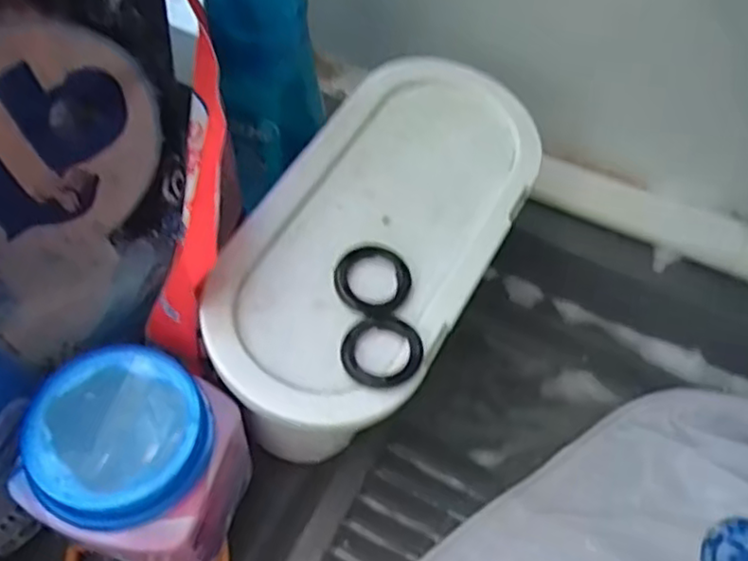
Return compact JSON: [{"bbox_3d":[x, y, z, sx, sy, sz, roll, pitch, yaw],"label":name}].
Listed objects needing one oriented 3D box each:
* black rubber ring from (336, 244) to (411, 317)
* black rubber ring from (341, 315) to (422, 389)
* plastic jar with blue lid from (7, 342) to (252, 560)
[{"bbox_3d":[0.000,-0.001,0.311,0.032,0.005,0.034,1,59,-2],"label":"black rubber ring"},{"bbox_3d":[0.003,0.029,0.294,0.033,0.004,0.033,1,59,-2],"label":"black rubber ring"},{"bbox_3d":[-0.109,0.097,0.341,0.075,0.144,0.079,1,59,-2],"label":"plastic jar with blue lid"}]

